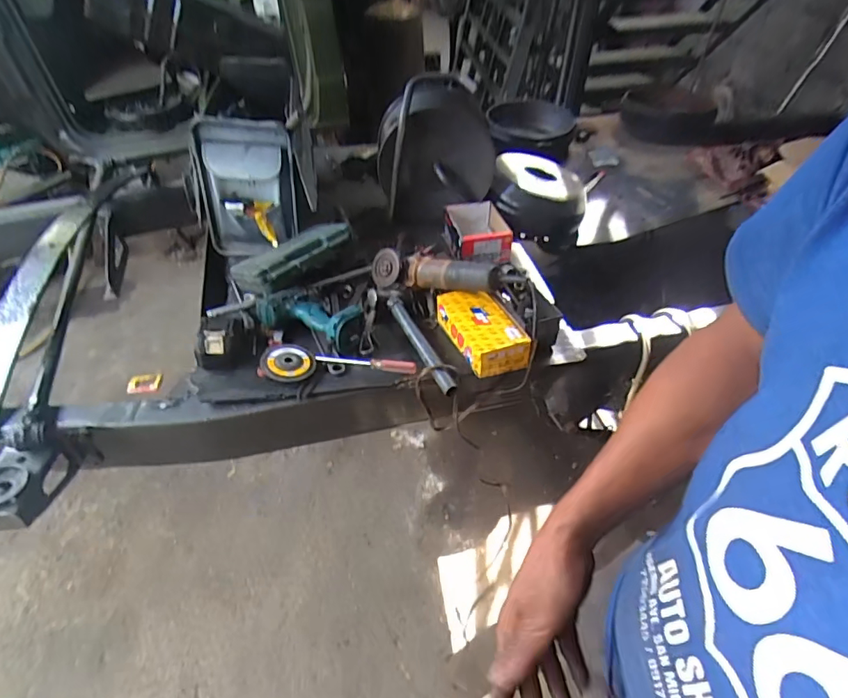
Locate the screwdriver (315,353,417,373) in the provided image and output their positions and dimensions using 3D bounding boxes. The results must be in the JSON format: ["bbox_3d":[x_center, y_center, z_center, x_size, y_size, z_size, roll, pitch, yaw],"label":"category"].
[{"bbox_3d":[-0.105,0.022,0.913,0.187,0.028,0.025,10,45,12],"label":"screwdriver"}]

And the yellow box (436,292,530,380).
[{"bbox_3d":[0.106,-0.039,0.963,0.103,0.060,0.193,-18,46,-16],"label":"yellow box"}]

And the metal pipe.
[{"bbox_3d":[-0.009,-0.015,0.961,0.030,0.028,0.266,-18,46,-16],"label":"metal pipe"}]

